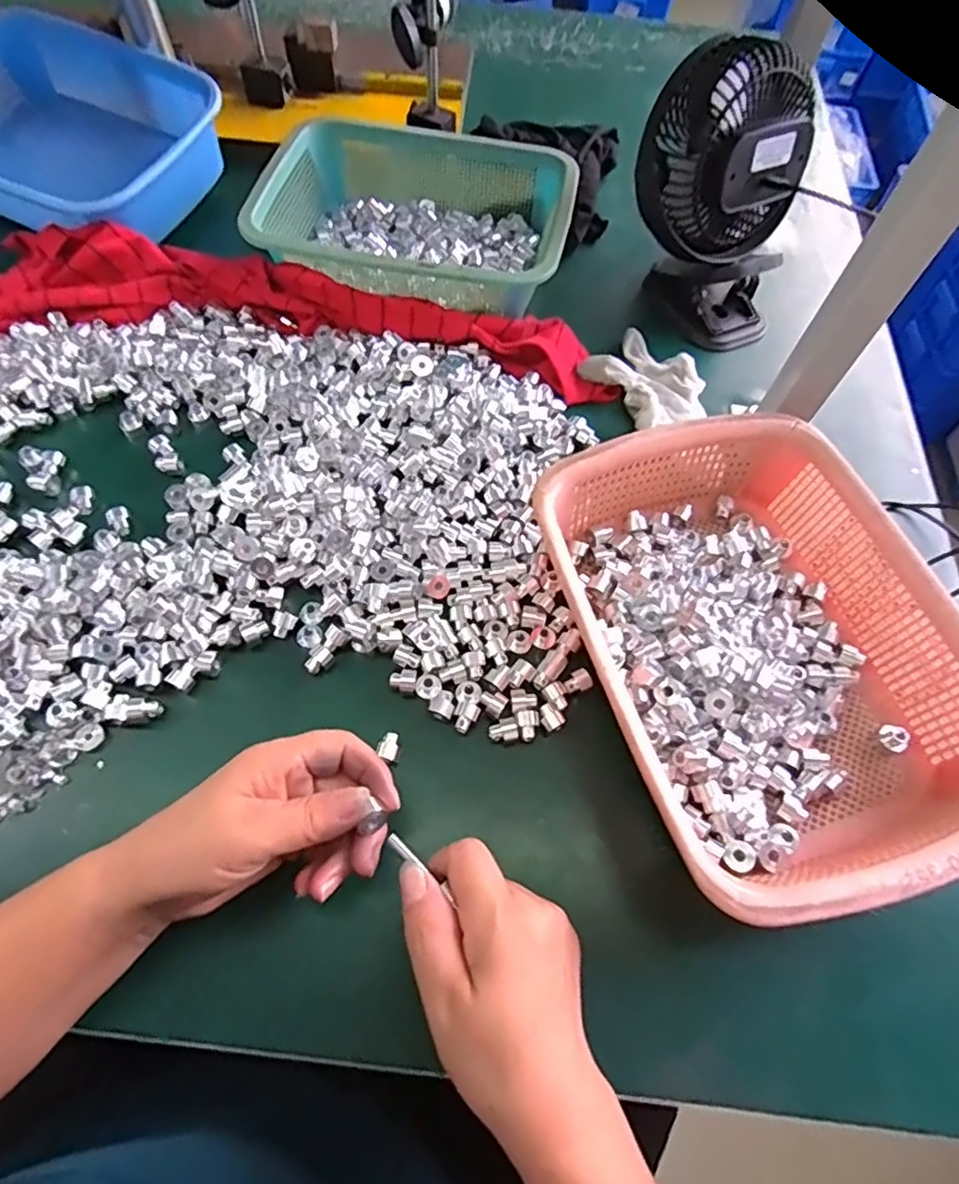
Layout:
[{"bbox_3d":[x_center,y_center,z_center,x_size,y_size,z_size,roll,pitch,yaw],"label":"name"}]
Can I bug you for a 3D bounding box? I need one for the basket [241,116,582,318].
[{"bbox_3d":[-0.055,-0.344,0.581,0.270,0.063,0.202,13,62,3],"label":"basket"}]

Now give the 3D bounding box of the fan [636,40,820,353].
[{"bbox_3d":[0.213,-0.335,0.543,0.149,0.180,0.125,29,65,11],"label":"fan"}]

